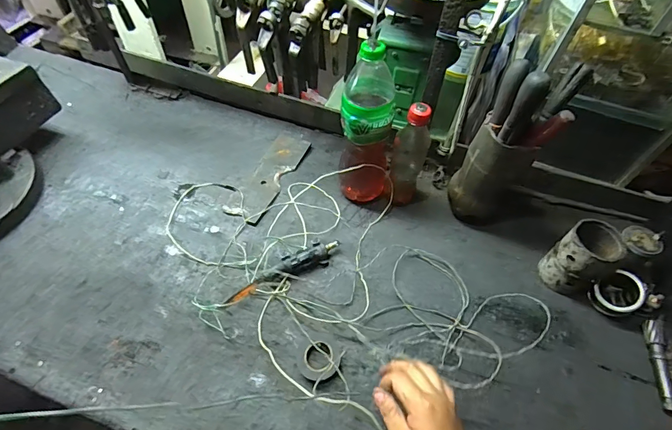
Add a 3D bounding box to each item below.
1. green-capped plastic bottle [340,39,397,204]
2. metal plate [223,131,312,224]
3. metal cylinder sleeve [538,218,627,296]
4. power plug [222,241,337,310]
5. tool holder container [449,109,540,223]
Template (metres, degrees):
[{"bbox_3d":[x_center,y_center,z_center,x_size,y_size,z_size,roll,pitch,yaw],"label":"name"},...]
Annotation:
[{"bbox_3d":[0.048,-0.125,0.581,0.085,0.268,0.074,10,55,5],"label":"green-capped plastic bottle"},{"bbox_3d":[-0.121,-0.075,0.705,0.068,0.010,0.209,21,57,12],"label":"metal plate"},{"bbox_3d":[0.359,0.064,0.563,0.078,0.107,0.074,-33,62,-23],"label":"metal cylinder sleeve"},{"bbox_3d":[-0.079,0.082,0.576,0.184,0.035,0.031,-22,58,-17],"label":"power plug"},{"bbox_3d":[0.233,-0.059,0.597,0.093,0.178,0.078,31,59,18],"label":"tool holder container"}]

